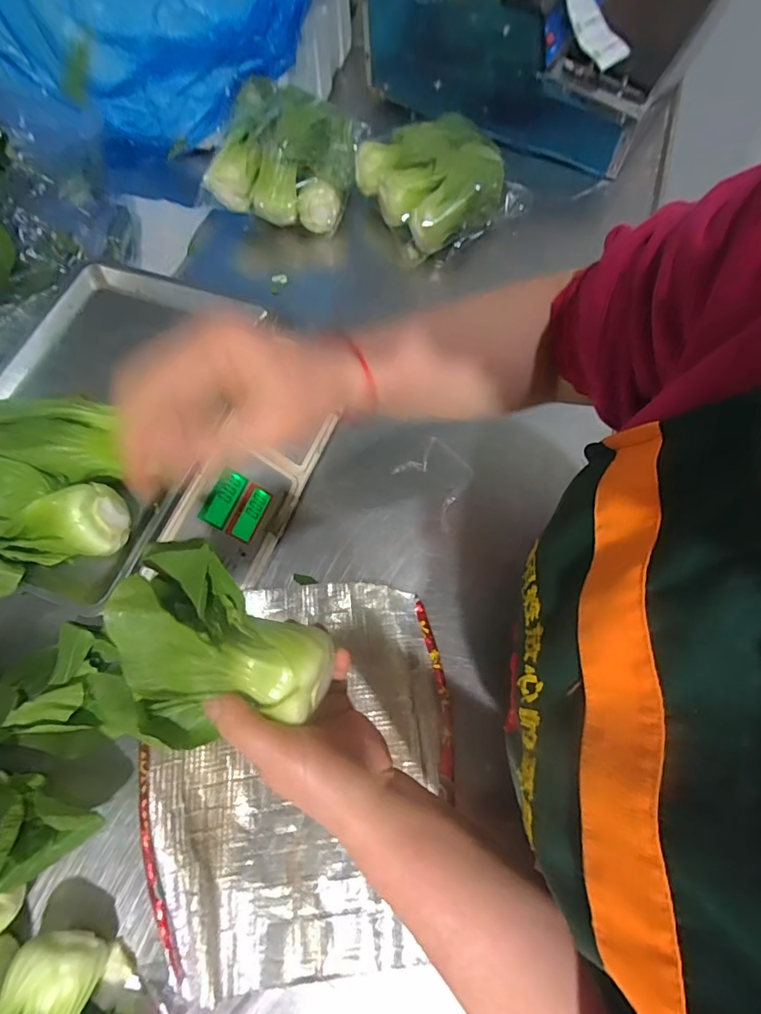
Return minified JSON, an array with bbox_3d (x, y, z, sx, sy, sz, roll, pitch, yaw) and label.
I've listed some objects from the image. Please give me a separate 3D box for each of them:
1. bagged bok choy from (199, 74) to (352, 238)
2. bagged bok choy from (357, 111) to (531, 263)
[{"bbox_3d":[-0.135,-0.487,0.672,0.180,0.099,0.166,6,67,5],"label":"bagged bok choy"},{"bbox_3d":[0.079,-0.453,0.665,0.191,0.068,0.179,-32,69,-10],"label":"bagged bok choy"}]

